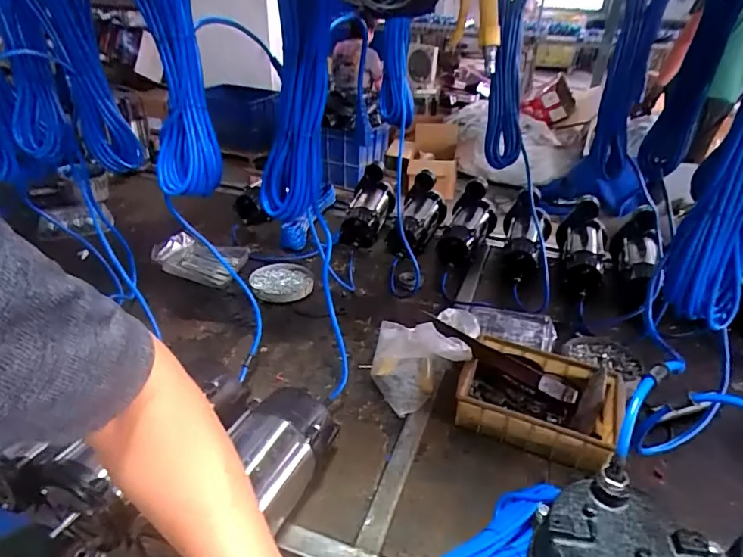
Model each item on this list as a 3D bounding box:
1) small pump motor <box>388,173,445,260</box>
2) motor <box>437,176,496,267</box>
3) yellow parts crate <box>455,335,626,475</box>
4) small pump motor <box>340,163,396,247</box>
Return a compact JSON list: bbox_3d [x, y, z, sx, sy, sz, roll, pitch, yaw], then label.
[{"bbox_3d":[0.132,-0.166,1.333,0.131,0.152,0.300,9,32,11],"label":"small pump motor"},{"bbox_3d":[0.248,-0.139,1.286,0.110,0.143,0.233,14,33,19],"label":"motor"},{"bbox_3d":[0.269,0.195,0.822,0.238,0.072,0.181,15,34,20],"label":"yellow parts crate"},{"bbox_3d":[-0.010,-0.193,1.370,0.108,0.132,0.254,9,48,12],"label":"small pump motor"}]

